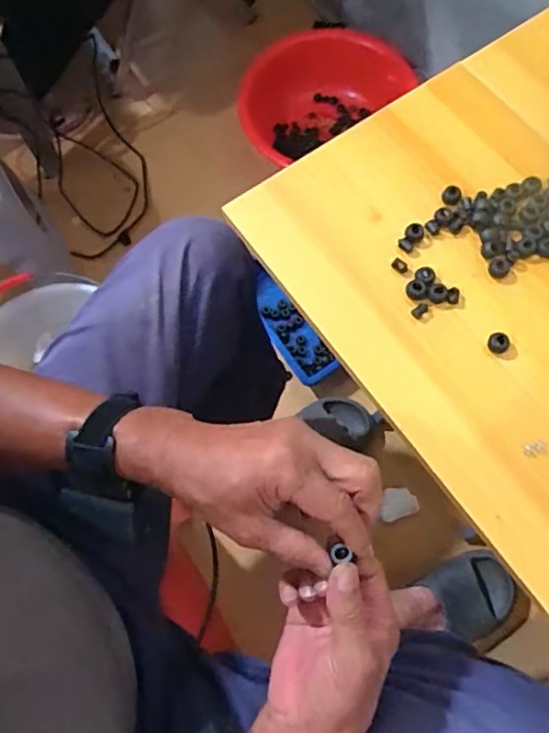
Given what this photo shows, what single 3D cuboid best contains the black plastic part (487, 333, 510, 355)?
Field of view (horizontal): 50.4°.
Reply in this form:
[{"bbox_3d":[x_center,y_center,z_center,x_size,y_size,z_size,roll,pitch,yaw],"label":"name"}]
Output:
[{"bbox_3d":[0.185,-0.019,0.482,0.017,0.013,0.015,42,77,14],"label":"black plastic part"}]

